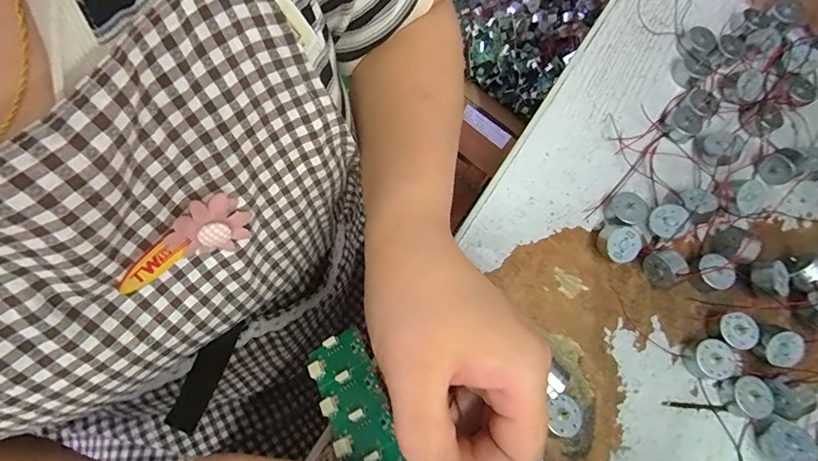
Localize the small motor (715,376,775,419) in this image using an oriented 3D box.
[{"bbox_3d":[0.202,0.100,0.250,0.022,0.012,0.022,2,72,-6],"label":"small motor"}]

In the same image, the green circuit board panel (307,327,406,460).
[{"bbox_3d":[-0.012,0.107,0.181,0.029,0.004,0.135,-32,58,2],"label":"green circuit board panel"}]

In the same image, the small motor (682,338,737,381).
[{"bbox_3d":[0.183,0.079,0.254,0.020,0.015,0.023,-2,72,-7],"label":"small motor"}]

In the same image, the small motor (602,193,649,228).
[{"bbox_3d":[0.148,-0.014,0.284,0.022,0.015,0.022,-42,81,-16],"label":"small motor"}]

